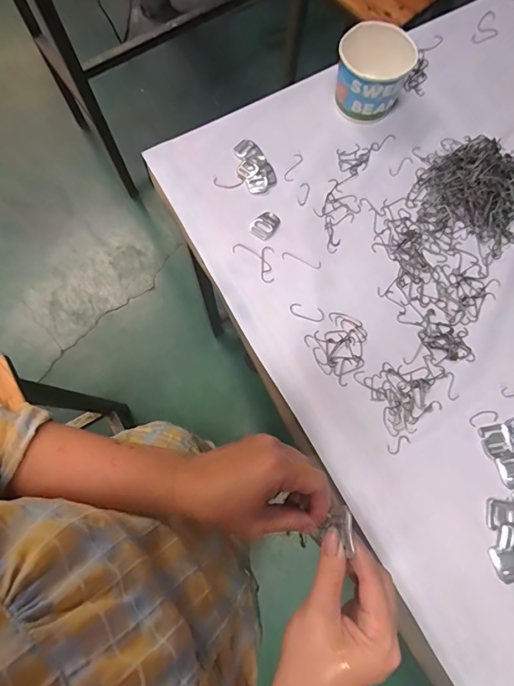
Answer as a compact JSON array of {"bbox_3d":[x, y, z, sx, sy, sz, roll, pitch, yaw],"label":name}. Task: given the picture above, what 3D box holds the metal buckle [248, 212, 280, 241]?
[{"bbox_3d":[0.011,-0.149,0.513,0.029,0.004,0.040,35,78,9],"label":"metal buckle"}]

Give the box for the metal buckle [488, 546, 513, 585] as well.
[{"bbox_3d":[0.256,0.226,0.416,0.028,0.004,0.035,-20,76,-4],"label":"metal buckle"}]

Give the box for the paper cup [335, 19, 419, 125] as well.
[{"bbox_3d":[0.150,-0.347,0.530,0.088,0.078,0.085,0,75,1],"label":"paper cup"}]

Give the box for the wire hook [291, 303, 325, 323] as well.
[{"bbox_3d":[0.059,-0.036,0.482,0.041,0.004,0.018,13,75,4],"label":"wire hook"}]

